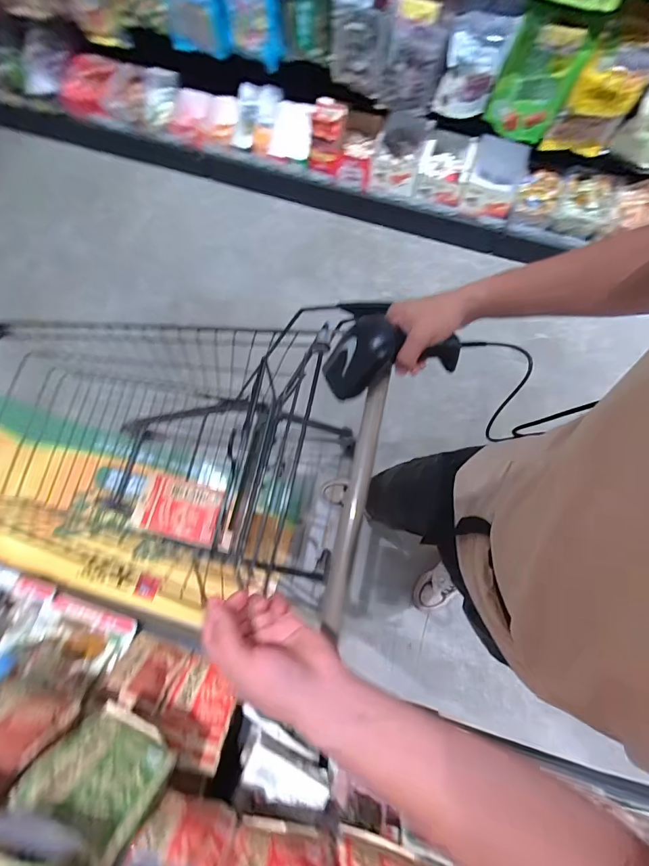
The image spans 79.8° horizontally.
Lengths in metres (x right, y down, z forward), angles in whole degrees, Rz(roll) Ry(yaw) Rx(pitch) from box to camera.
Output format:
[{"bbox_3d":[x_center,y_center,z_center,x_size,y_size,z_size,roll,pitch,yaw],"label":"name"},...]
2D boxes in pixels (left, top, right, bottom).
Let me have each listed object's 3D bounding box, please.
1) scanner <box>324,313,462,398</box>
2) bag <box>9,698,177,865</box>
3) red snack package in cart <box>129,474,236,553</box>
[{"bbox_3d":[0.082,-0.100,0.465,0.166,0.079,0.069,-21,77,-5],"label":"scanner"},{"bbox_3d":[-0.353,0.540,0.630,0.179,0.210,0.045,24,77,6],"label":"bag"},{"bbox_3d":[-0.315,0.179,0.889,0.226,0.042,0.125,15,76,3],"label":"red snack package in cart"}]

